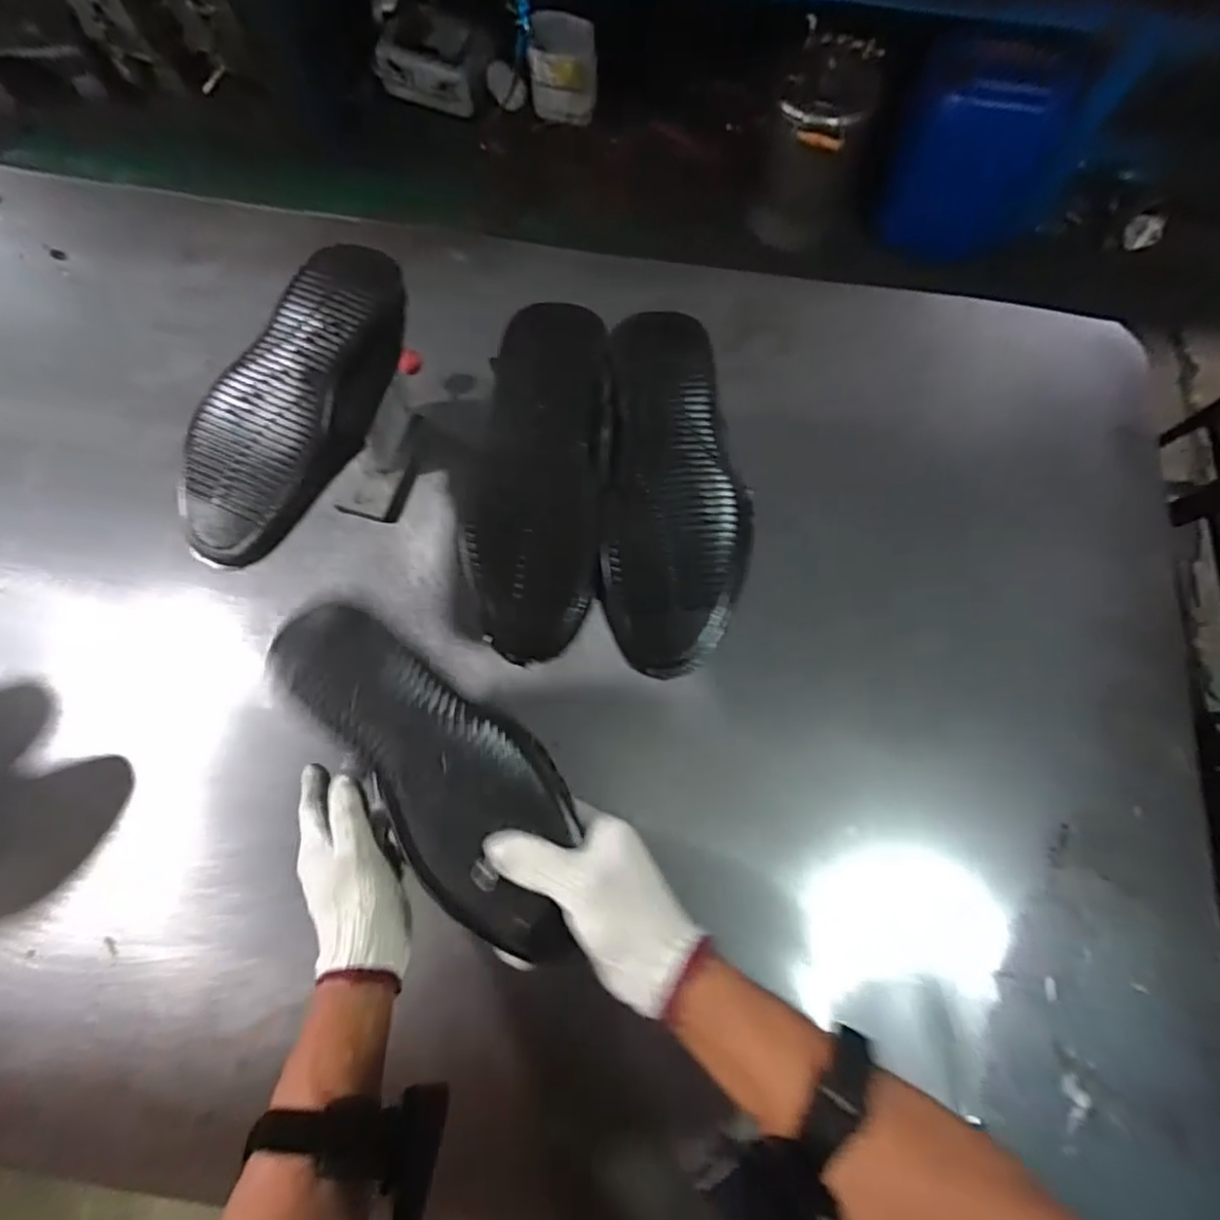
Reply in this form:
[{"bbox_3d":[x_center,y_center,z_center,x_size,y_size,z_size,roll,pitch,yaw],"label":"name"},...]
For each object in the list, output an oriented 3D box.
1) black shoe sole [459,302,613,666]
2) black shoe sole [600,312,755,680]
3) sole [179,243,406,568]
[{"bbox_3d":[-0.051,-0.106,0.485,0.097,0.039,0.280,7,73,0],"label":"black shoe sole"},{"bbox_3d":[0.052,-0.094,0.481,0.107,0.049,0.275,4,73,-1],"label":"black shoe sole"},{"bbox_3d":[-0.259,-0.167,0.531,0.086,0.077,0.278,17,74,3],"label":"sole"}]

